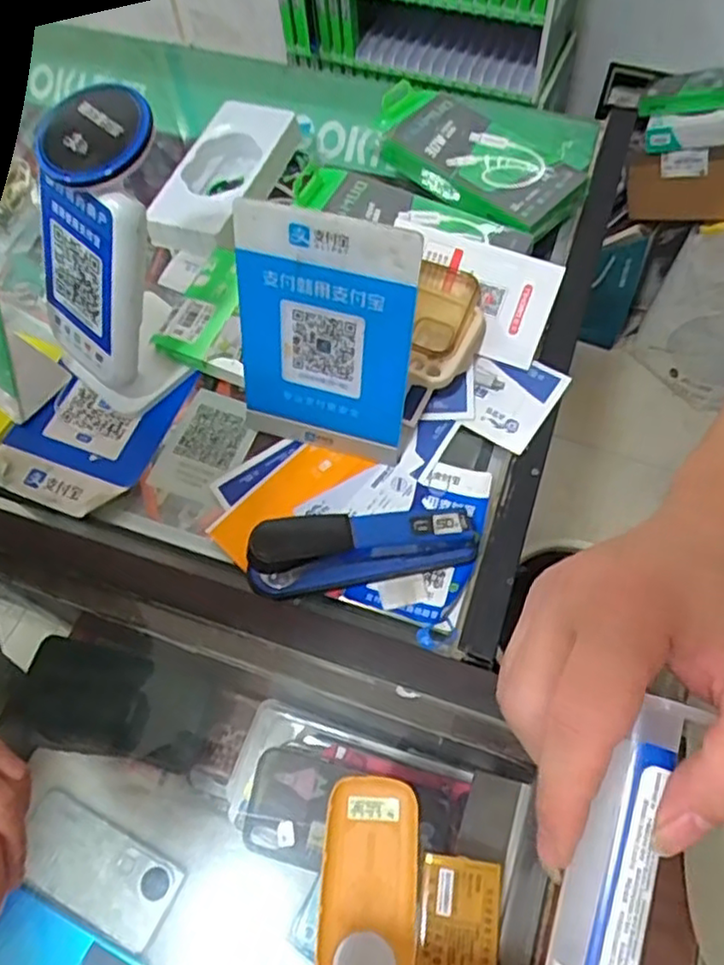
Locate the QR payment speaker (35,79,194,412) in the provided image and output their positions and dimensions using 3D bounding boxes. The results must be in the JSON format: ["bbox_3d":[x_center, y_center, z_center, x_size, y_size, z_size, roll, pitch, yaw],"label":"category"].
[{"bbox_3d":[-0.176,-0.152,0.479,0.092,0.188,0.120,41,73,19],"label":"QR payment speaker"}]

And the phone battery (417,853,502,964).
[{"bbox_3d":[0.053,0.238,0.371,0.042,0.004,0.059,6,65,5],"label":"phone battery"}]

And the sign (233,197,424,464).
[{"bbox_3d":[-0.027,-0.094,0.458,0.119,0.173,0.010,15,45,10],"label":"sign"}]

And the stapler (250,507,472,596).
[{"bbox_3d":[0.000,0.041,0.448,0.151,0.060,0.035,-8,64,-2],"label":"stapler"}]

